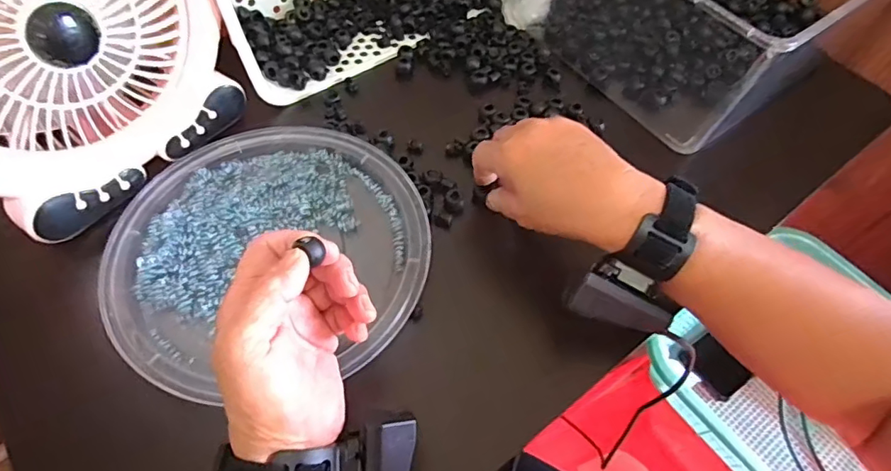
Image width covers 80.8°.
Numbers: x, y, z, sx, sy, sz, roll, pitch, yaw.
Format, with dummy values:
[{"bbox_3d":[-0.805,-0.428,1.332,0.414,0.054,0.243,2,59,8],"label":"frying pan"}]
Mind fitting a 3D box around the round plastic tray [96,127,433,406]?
[{"bbox_3d":[-0.135,0.004,0.407,0.235,0.014,0.222,1,57,-2],"label":"round plastic tray"}]

